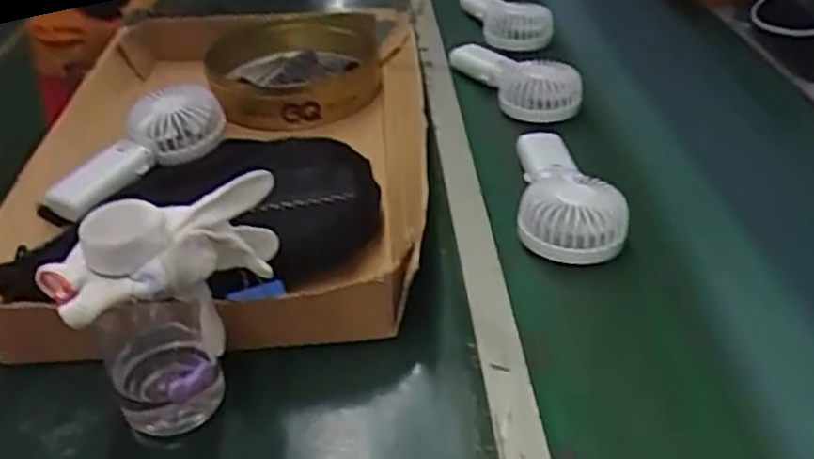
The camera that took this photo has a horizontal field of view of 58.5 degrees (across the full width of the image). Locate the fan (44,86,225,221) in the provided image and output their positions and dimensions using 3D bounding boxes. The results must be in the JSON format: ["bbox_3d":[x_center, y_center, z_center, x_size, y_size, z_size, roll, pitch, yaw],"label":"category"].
[{"bbox_3d":[-0.241,-0.073,0.647,0.074,0.045,0.173,26,56,35],"label":"fan"}]

